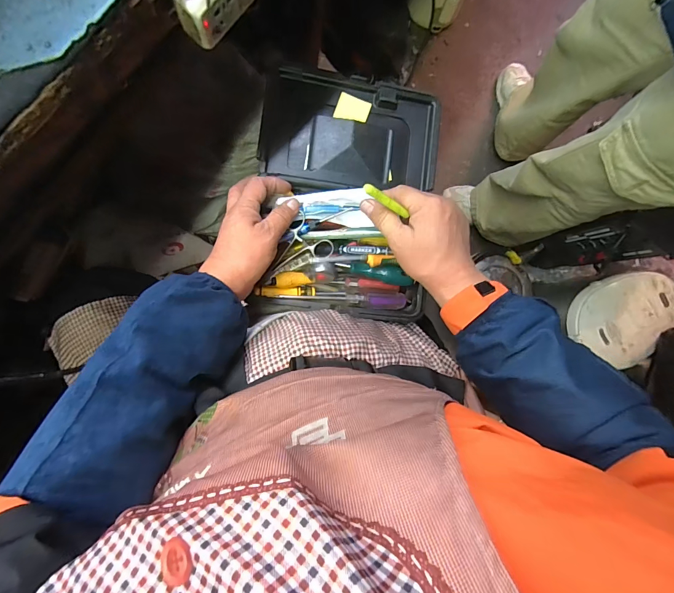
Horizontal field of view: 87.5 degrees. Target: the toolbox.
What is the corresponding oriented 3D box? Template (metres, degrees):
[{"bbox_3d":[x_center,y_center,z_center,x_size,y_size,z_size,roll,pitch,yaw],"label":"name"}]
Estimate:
[{"bbox_3d":[0.015,-0.135,0.456,0.232,0.069,0.319,7,87,-5],"label":"toolbox"}]

